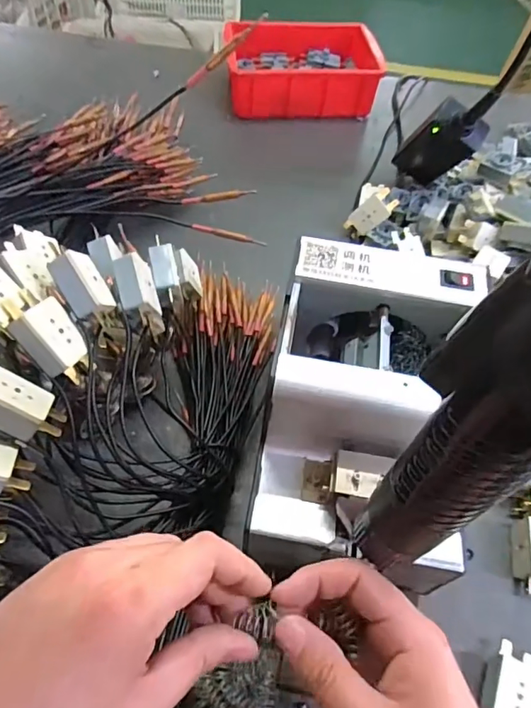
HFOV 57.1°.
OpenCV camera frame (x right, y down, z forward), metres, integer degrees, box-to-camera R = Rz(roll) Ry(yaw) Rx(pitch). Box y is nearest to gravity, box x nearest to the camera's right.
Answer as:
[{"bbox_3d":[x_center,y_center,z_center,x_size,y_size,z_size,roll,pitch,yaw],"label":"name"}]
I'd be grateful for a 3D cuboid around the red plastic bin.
[{"bbox_3d":[0.050,-0.398,0.680,0.205,0.058,0.147,-4,57,-7],"label":"red plastic bin"}]

